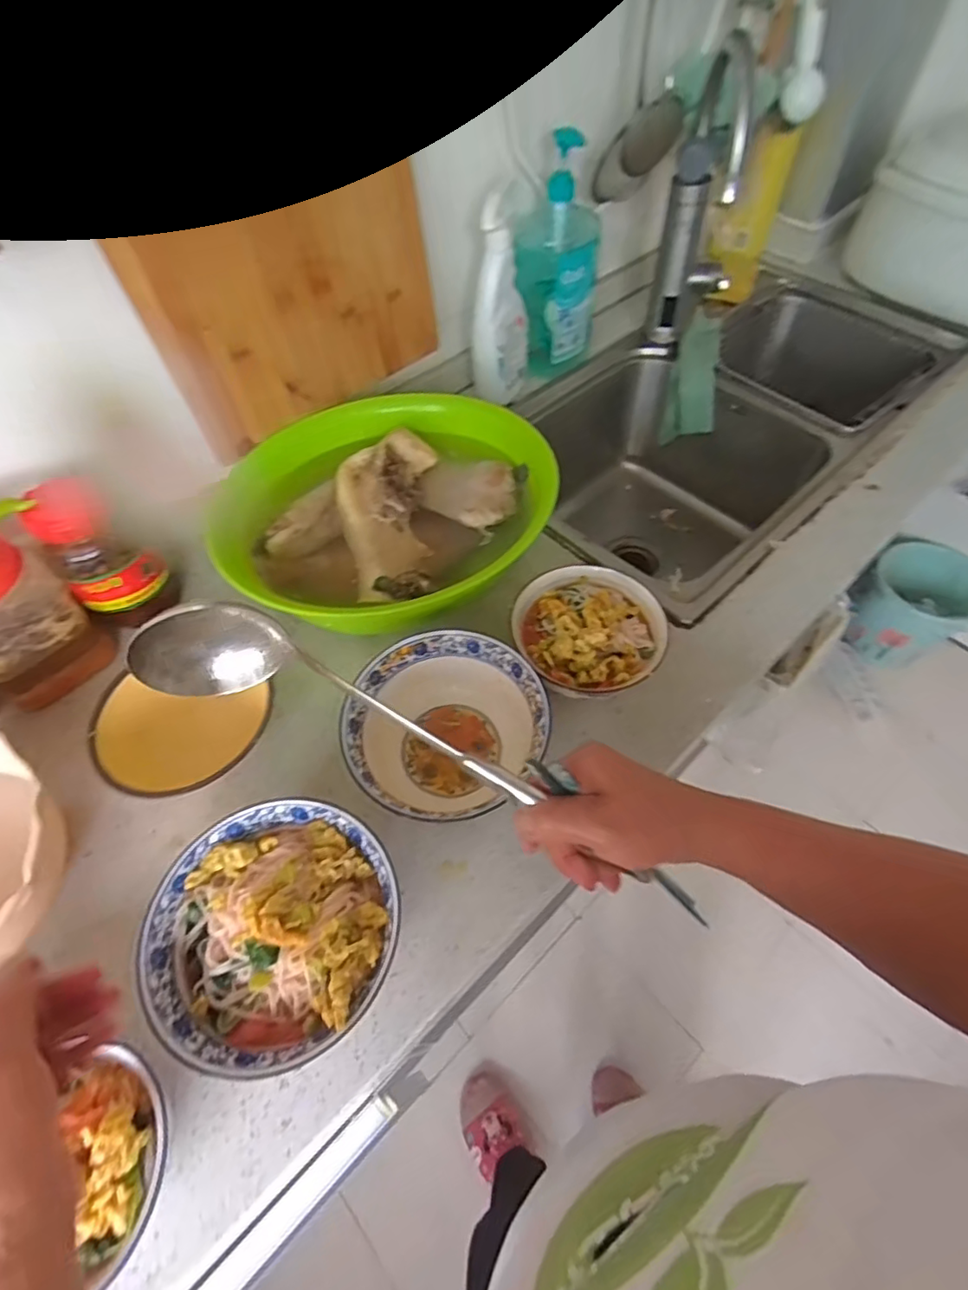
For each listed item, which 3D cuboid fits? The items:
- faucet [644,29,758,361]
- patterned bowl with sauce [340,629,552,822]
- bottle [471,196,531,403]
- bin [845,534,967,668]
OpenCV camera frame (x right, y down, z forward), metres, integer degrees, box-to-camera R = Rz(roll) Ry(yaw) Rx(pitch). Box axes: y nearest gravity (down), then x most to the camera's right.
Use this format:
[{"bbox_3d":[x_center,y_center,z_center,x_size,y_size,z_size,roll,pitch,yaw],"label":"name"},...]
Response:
[{"bbox_3d":[0.271,-0.511,0.728,0.086,0.340,0.184,10,57,9],"label":"faucet"},{"bbox_3d":[-0.037,0.077,0.528,0.169,0.084,0.152,-31,61,-18],"label":"patterned bowl with sauce"},{"bbox_3d":[0.024,-0.442,0.757,0.059,0.233,0.073,19,59,14],"label":"bottle"},{"bbox_3d":[0.968,-0.088,1.322,0.174,0.245,0.223,-32,61,-18],"label":"bin"}]

